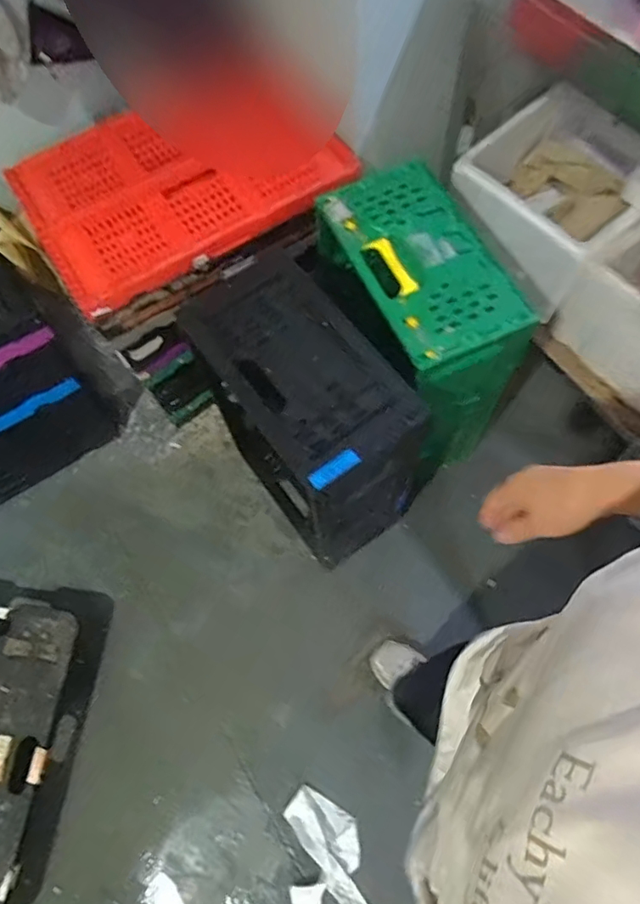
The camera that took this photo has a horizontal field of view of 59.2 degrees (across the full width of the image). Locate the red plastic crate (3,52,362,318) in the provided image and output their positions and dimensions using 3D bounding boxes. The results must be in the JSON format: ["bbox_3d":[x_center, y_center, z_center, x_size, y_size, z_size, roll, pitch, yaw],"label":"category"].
[{"bbox_3d":[-0.272,-0.551,1.102,0.596,0.056,0.406,-34,70,-7],"label":"red plastic crate"}]

